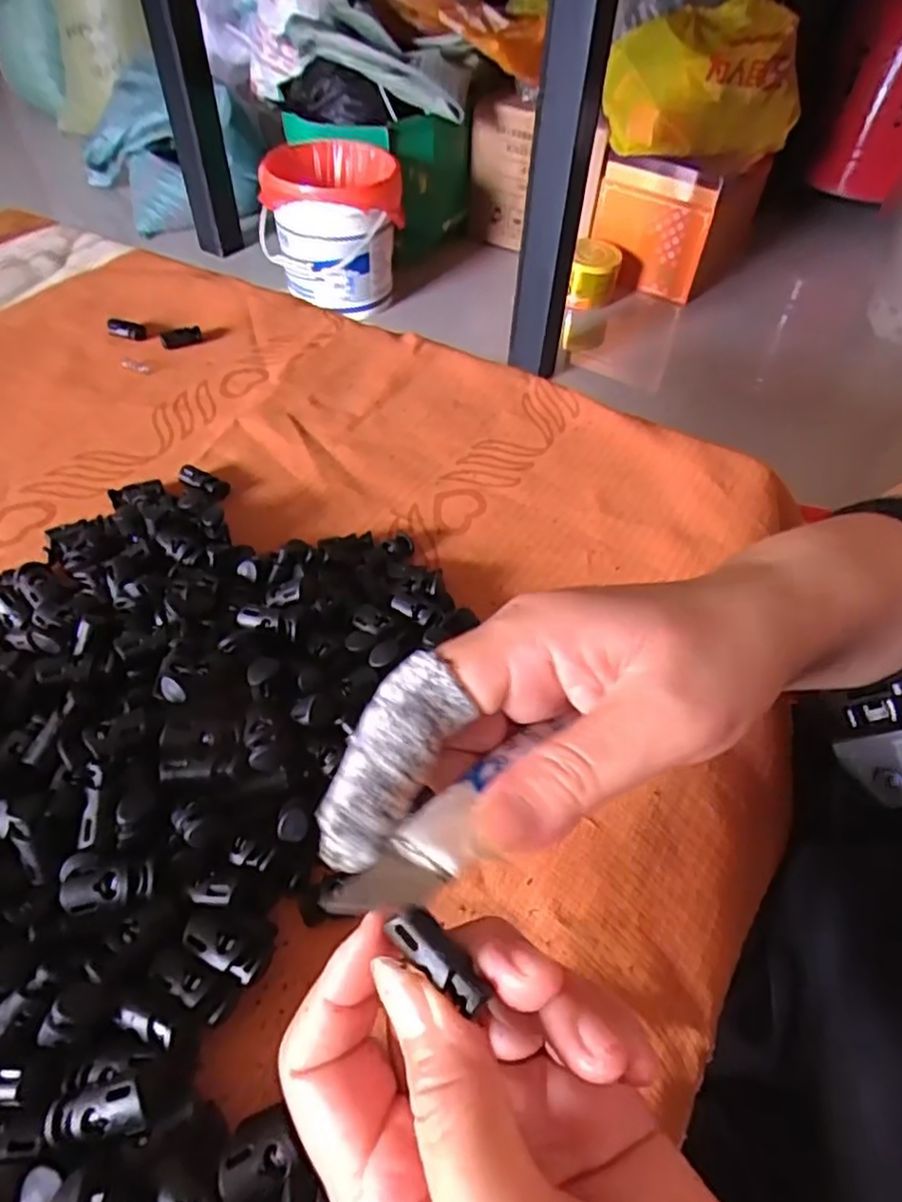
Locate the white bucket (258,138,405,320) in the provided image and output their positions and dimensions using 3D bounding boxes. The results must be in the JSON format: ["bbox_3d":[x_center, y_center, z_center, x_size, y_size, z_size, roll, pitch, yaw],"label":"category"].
[{"bbox_3d":[-0.250,-0.760,1.414,0.290,0.282,0.233,-5,51,-7],"label":"white bucket"}]

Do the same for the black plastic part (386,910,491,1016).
[{"bbox_3d":[-0.003,0.080,0.151,0.023,0.005,0.008,38,58,19],"label":"black plastic part"}]

